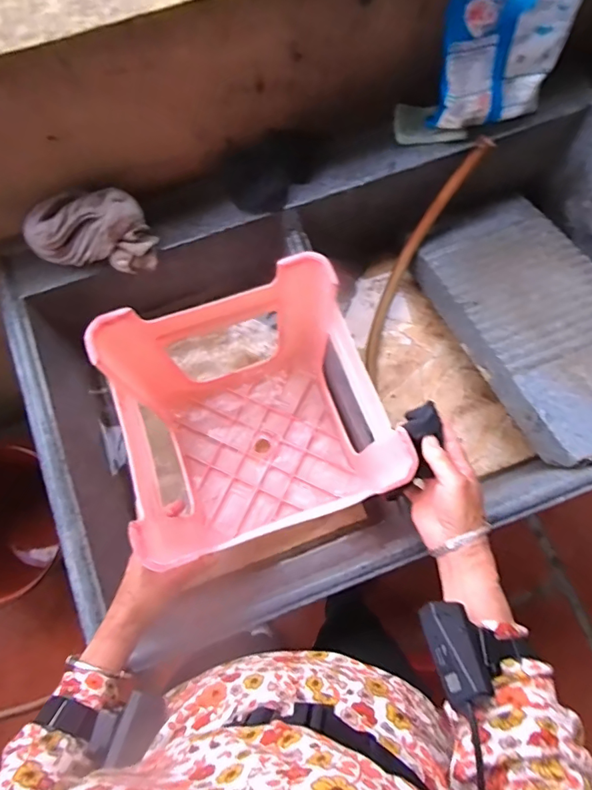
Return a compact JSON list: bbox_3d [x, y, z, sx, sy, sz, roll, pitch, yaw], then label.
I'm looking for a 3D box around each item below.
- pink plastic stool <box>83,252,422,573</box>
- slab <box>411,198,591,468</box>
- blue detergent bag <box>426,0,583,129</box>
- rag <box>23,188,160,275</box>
[{"bbox_3d":[-0.052,0.035,0.627,0.288,0.260,0.301,-20,78,-4],"label":"pink plastic stool"},{"bbox_3d":[0.365,-0.112,0.711,0.228,0.035,0.428,-20,59,-6],"label":"slab"},{"bbox_3d":[0.277,-0.456,0.623,0.168,0.191,0.029,-12,51,-6],"label":"blue detergent bag"},{"bbox_3d":[-0.262,-0.215,0.627,0.149,0.062,0.085,7,77,2],"label":"rag"}]

